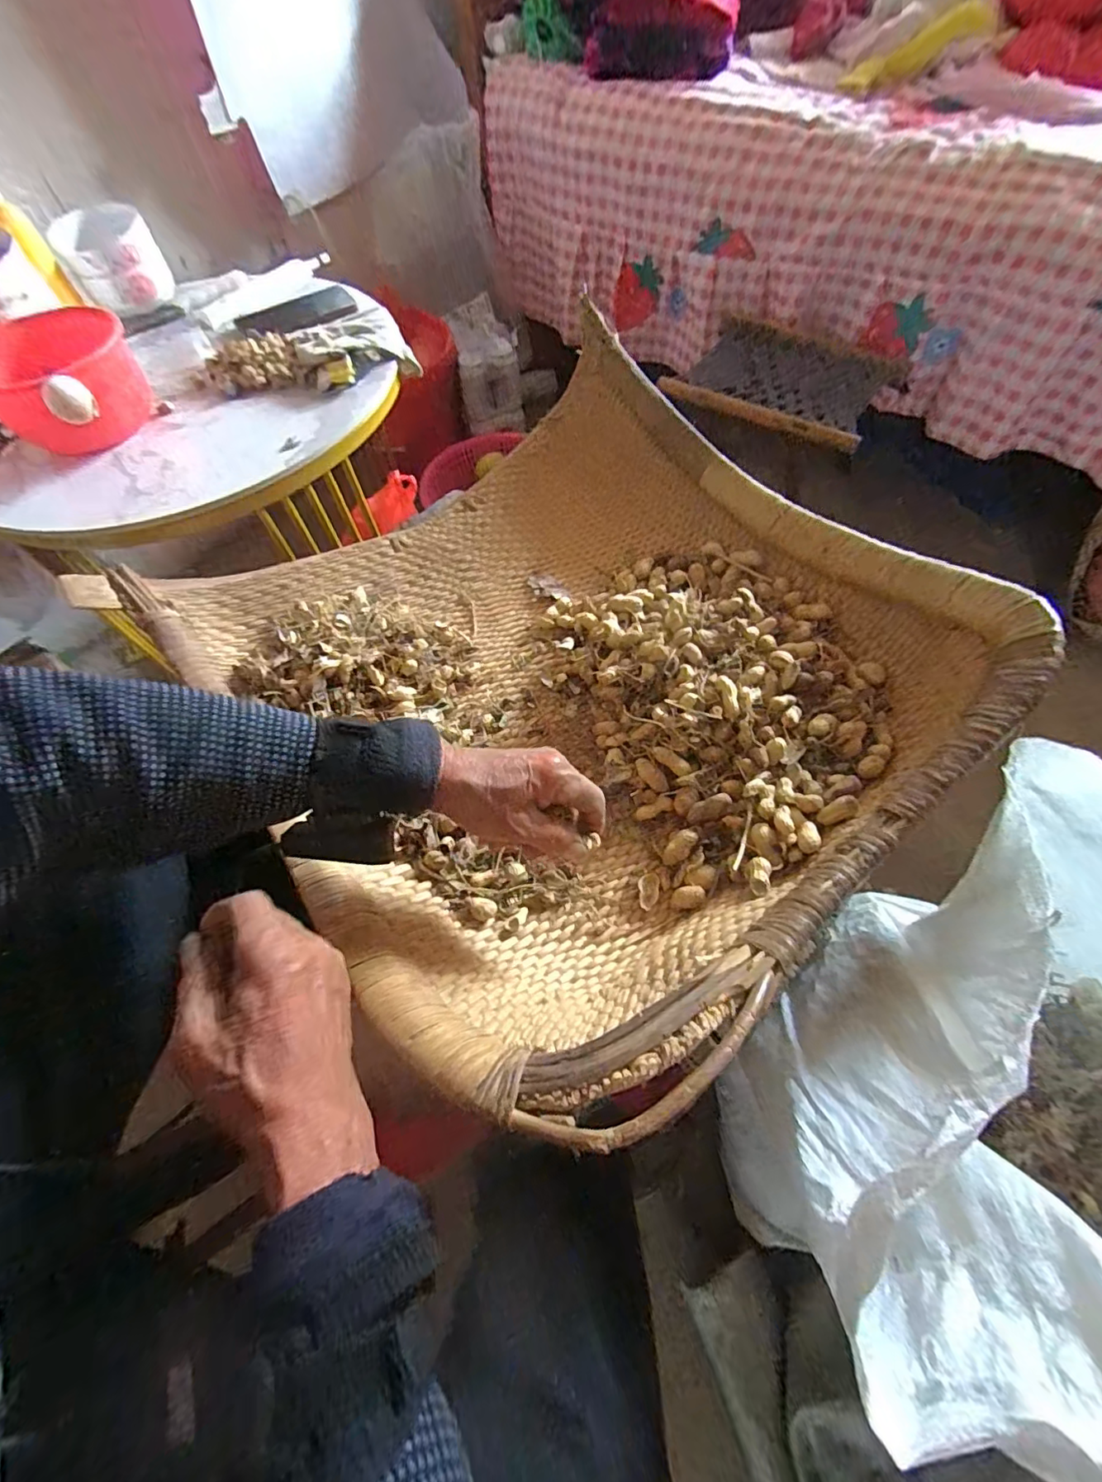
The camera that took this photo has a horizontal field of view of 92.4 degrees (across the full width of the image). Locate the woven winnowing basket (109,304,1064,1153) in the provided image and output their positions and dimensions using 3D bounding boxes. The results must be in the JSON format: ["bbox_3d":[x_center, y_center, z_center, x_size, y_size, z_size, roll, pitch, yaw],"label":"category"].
[{"bbox_3d":[0.010,-0.108,0.500,0.591,0.173,0.629,-38,66,-15],"label":"woven winnowing basket"}]

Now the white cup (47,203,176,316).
[{"bbox_3d":[-0.625,-0.686,0.761,0.122,0.091,0.104,-32,65,-13],"label":"white cup"}]

